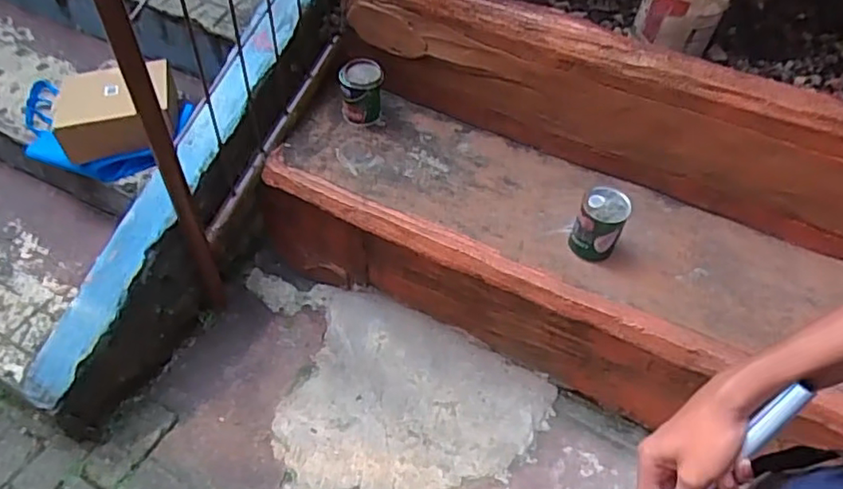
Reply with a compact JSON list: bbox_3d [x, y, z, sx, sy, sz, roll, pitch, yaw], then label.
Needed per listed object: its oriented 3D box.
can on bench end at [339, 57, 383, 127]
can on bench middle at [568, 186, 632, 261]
[{"bbox_3d":[-0.158,-0.398,1.600,0.113,0.140,0.095,1,49,-2],"label":"can on bench end"},{"bbox_3d":[0.385,-0.038,1.336,0.096,0.153,0.091,1,49,-2],"label":"can on bench middle"}]

